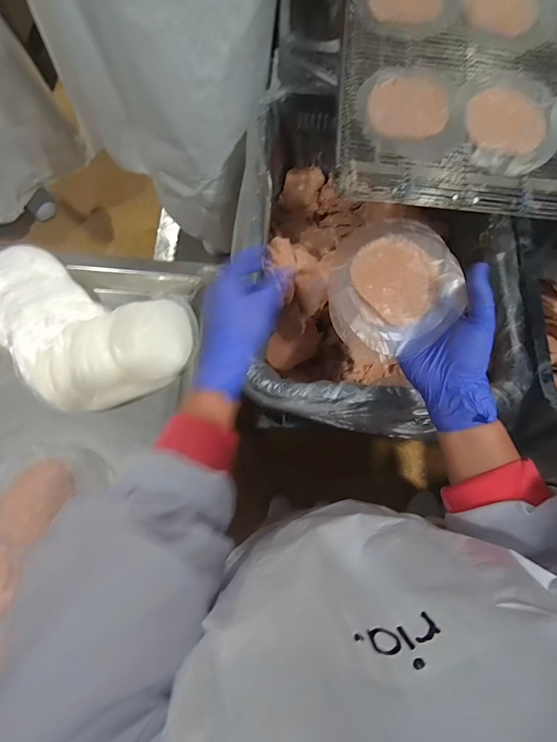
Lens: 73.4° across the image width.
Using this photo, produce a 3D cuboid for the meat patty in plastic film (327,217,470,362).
[{"bbox_3d":[0.111,-0.084,0.371,0.128,0.012,0.123,0,85,5],"label":"meat patty in plastic film"}]

